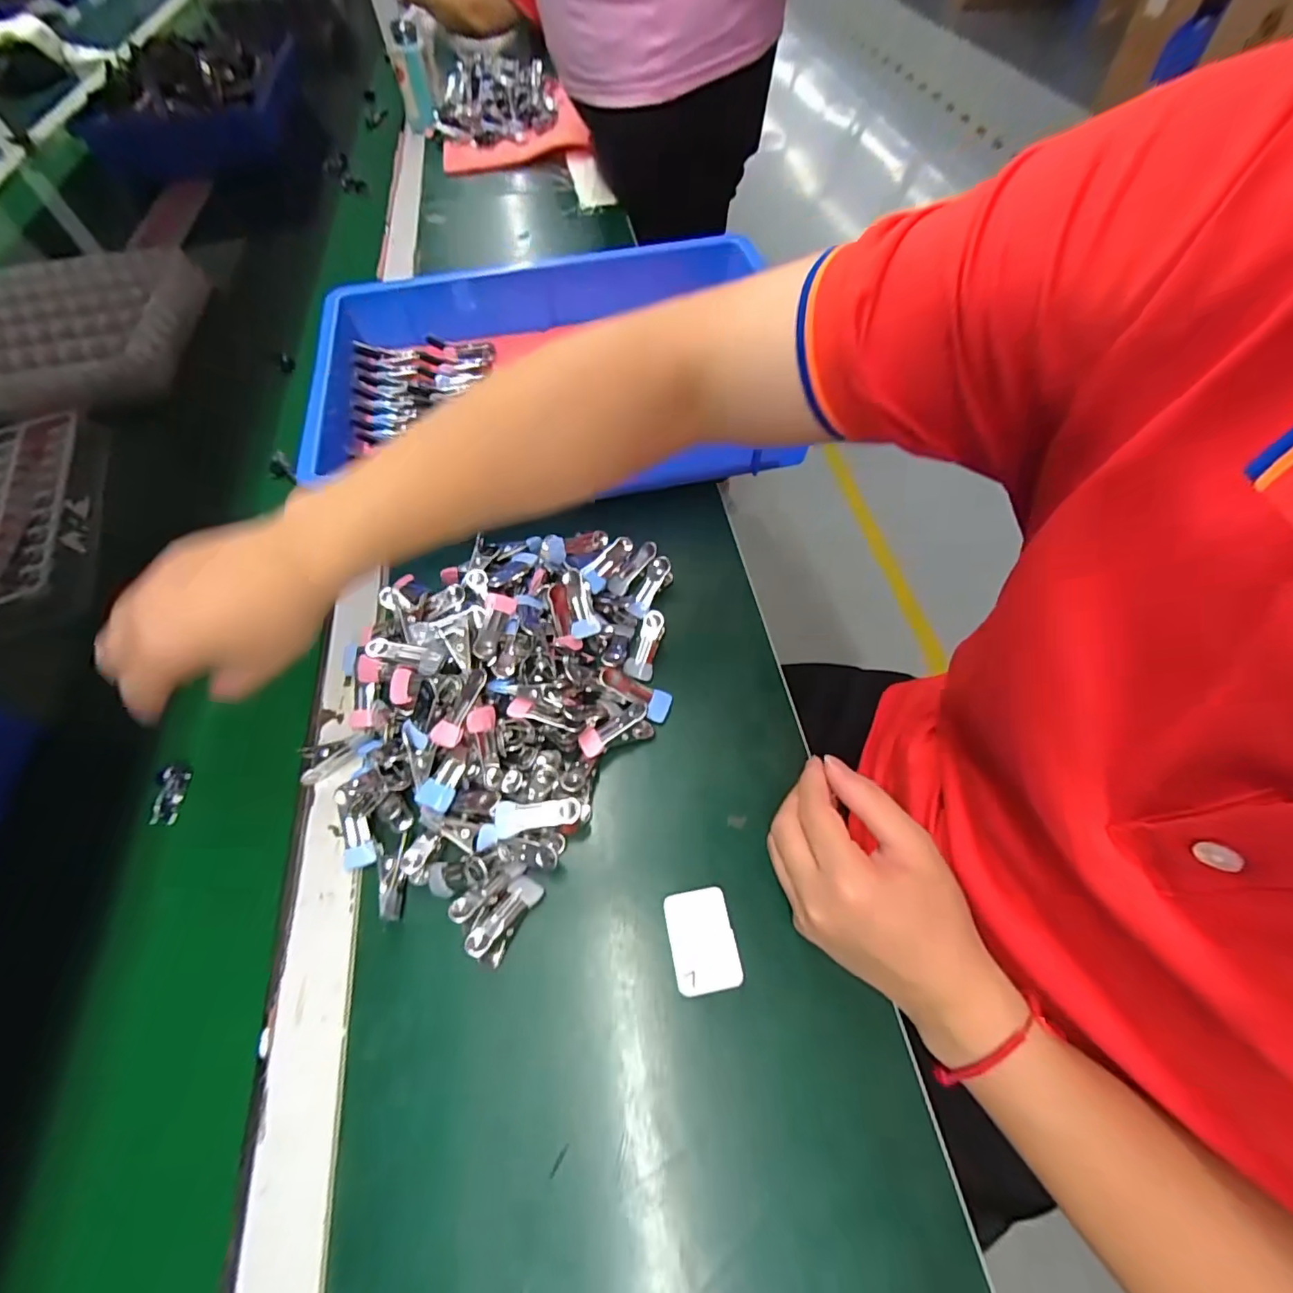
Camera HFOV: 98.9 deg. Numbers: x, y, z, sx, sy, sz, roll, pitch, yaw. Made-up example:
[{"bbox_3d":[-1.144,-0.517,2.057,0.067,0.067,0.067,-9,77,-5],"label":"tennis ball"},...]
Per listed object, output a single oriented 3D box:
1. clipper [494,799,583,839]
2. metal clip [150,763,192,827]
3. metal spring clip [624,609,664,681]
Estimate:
[{"bbox_3d":[-0.066,0.105,0.339,0.051,0.009,0.021,-3,59,-2],"label":"clipper"},{"bbox_3d":[-0.327,0.101,0.378,0.017,0.012,0.039,6,80,4],"label":"metal clip"},{"bbox_3d":[0.000,-0.001,0.417,0.019,0.008,0.053,17,83,10],"label":"metal spring clip"}]

